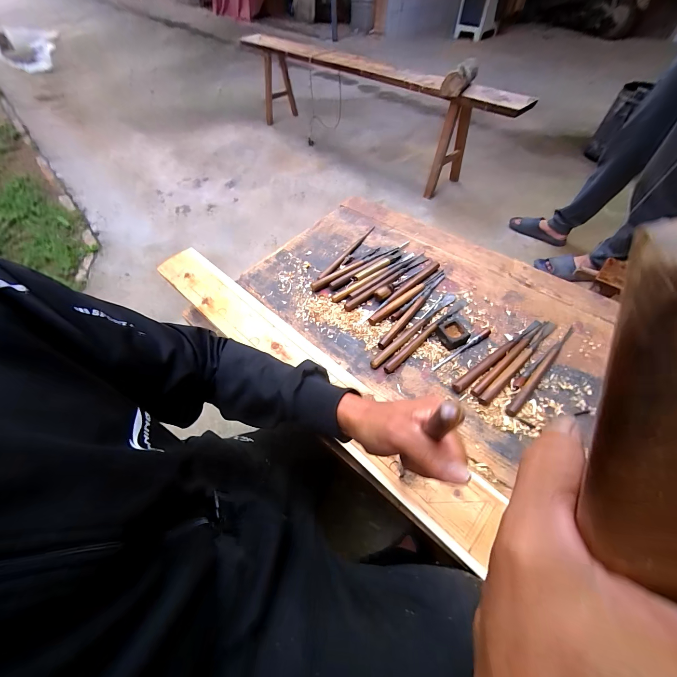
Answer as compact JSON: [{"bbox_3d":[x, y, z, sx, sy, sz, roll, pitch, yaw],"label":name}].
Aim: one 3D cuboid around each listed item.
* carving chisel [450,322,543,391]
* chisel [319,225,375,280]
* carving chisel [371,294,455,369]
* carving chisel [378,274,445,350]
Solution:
[{"bbox_3d":[0.302,0.024,0.535,0.246,0.015,0.021,-32,60,-19],"label":"carving chisel"},{"bbox_3d":[0.025,-0.220,0.725,0.021,0.010,0.241,27,60,19],"label":"chisel"},{"bbox_3d":[0.158,-0.023,0.579,0.260,0.012,0.021,-38,62,-22],"label":"carving chisel"},{"bbox_3d":[0.162,-0.067,0.606,0.020,0.012,0.258,33,62,22],"label":"carving chisel"}]

